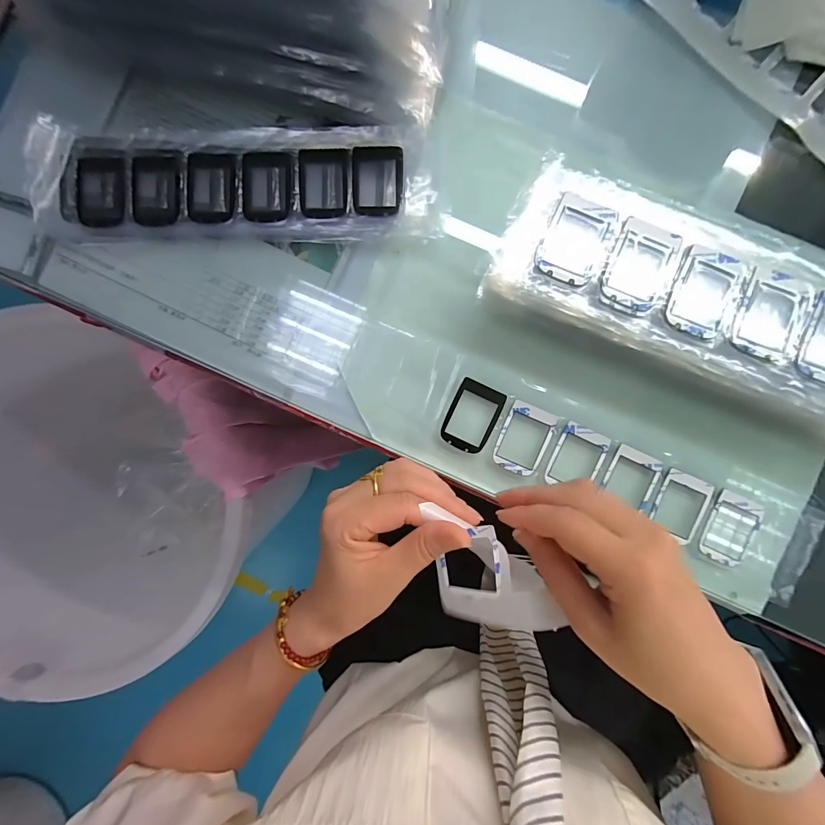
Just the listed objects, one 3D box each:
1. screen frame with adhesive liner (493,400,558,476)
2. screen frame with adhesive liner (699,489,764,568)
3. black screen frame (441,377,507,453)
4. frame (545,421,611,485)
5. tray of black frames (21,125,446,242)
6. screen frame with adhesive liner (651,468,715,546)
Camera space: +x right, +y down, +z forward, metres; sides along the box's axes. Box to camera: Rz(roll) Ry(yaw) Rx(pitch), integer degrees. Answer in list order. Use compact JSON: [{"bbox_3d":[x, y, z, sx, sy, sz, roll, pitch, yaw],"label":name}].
[{"bbox_3d":[0.084,0.020,0.276,0.036,0.004,0.051,24,90,1],"label":"screen frame with adhesive liner"},{"bbox_3d":[0.236,0.086,0.273,0.035,0.004,0.053,20,90,1],"label":"screen frame with adhesive liner"},{"bbox_3d":[0.045,0.004,0.278,0.037,0.004,0.052,24,90,1],"label":"black screen frame"},{"bbox_3d":[0.123,0.035,0.275,0.035,0.004,0.048,24,90,1],"label":"frame"},{"bbox_3d":[-0.136,-0.177,0.283,0.293,0.013,0.085,0,90,1],"label":"tray of black frames"},{"bbox_3d":[0.198,0.070,0.273,0.035,0.004,0.049,23,90,1],"label":"screen frame with adhesive liner"}]

